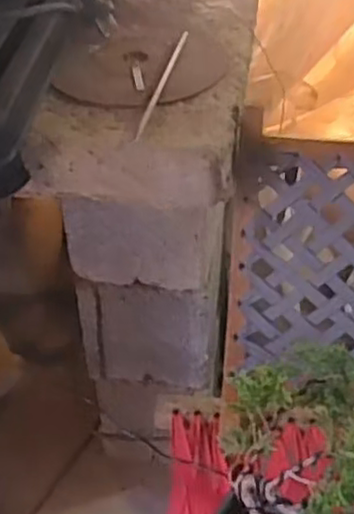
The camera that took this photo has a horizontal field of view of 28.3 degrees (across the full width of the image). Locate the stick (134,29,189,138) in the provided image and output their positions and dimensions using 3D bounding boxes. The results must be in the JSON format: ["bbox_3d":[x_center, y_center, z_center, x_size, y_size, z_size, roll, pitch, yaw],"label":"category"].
[{"bbox_3d":[-0.014,-0.176,0.702,0.009,0.004,0.221,8,43,10],"label":"stick"}]

